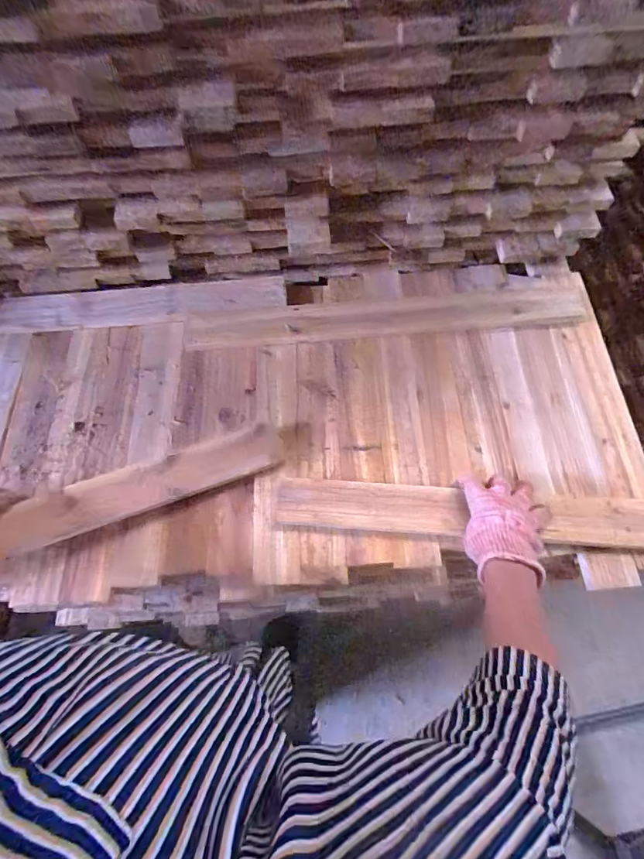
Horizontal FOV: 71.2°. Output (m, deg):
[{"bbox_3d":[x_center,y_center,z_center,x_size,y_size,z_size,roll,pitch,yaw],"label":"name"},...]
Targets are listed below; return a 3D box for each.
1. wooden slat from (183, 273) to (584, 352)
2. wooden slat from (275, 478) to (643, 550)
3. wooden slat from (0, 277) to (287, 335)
[{"bbox_3d":[0.100,-0.179,0.699,0.612,0.014,0.079,-5,68,-2],"label":"wooden slat"},{"bbox_3d":[0.189,0.109,0.594,0.493,0.022,0.064,3,68,2],"label":"wooden slat"},{"bbox_3d":[-0.289,-0.203,0.723,0.456,0.025,0.079,-7,68,0],"label":"wooden slat"}]

